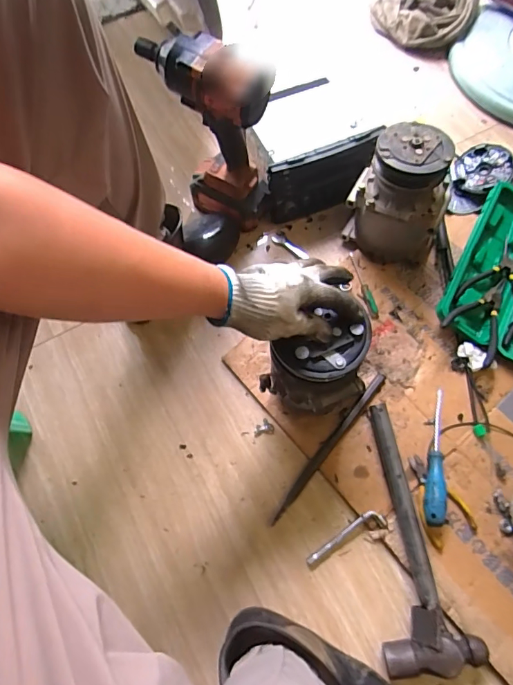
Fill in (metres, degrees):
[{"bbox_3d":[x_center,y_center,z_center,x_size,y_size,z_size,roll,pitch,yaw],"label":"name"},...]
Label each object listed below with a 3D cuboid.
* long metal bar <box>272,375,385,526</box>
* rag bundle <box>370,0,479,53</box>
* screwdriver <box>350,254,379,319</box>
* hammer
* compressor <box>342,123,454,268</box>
[{"bbox_3d":[0.106,0.147,0.644,0.016,0.011,0.262,38,73,16],"label":"long metal bar"},{"bbox_3d":[0.393,-0.809,1.048,0.238,0.082,0.312,14,69,5],"label":"rag bundle"},{"bbox_3d":[0.179,-0.100,0.745,0.018,0.012,0.133,-12,67,-3],"label":"screwdriver"},{"bbox_3d":[0.206,0.244,0.586,0.111,0.035,0.320,-3,67,1],"label":"hammer"},{"bbox_3d":[0.218,-0.226,0.695,0.141,0.192,0.123,9,68,5],"label":"compressor"}]

